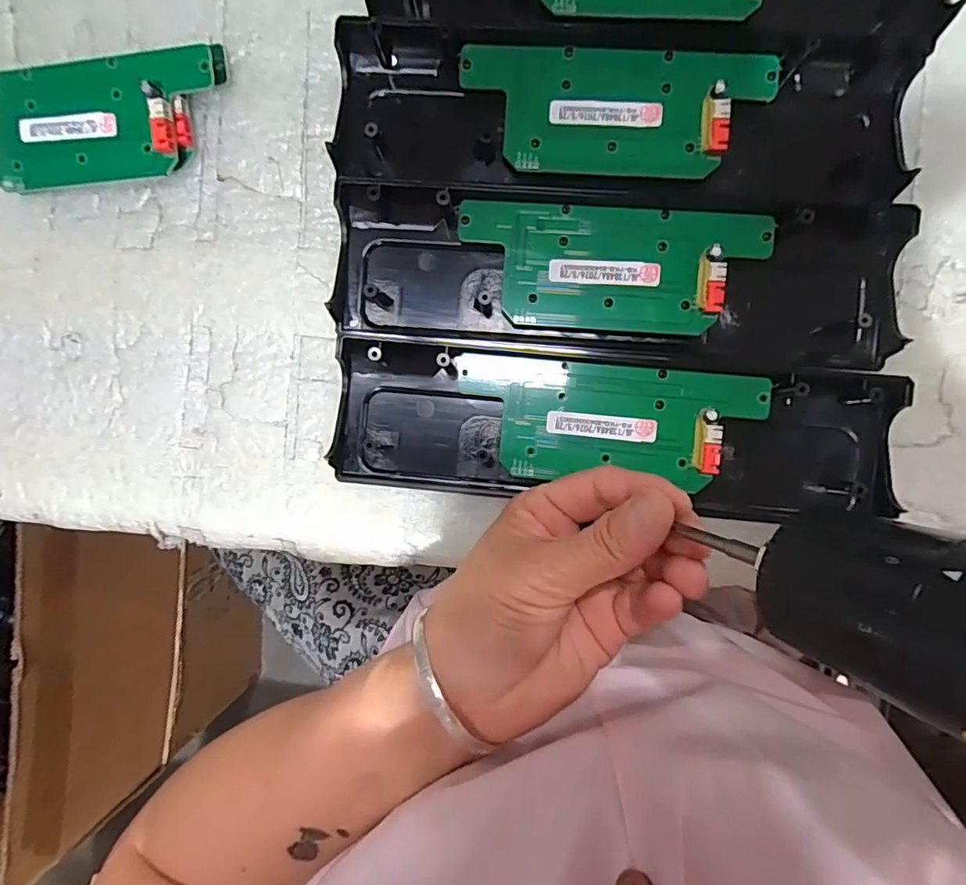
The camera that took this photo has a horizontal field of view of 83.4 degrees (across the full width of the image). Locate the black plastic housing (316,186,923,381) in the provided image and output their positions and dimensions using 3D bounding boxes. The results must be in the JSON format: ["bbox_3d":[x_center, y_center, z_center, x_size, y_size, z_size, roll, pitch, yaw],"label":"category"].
[{"bbox_3d":[0.059,-0.077,0.249,0.246,0.028,0.070,5,92,3],"label":"black plastic housing"}]

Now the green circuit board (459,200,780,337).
[{"bbox_3d":[0.058,-0.078,0.240,0.133,0.009,0.053,4,92,3],"label":"green circuit board"}]

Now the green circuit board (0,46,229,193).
[{"bbox_3d":[-0.191,-0.153,0.254,0.137,0.018,0.054,-2,92,3],"label":"green circuit board"}]

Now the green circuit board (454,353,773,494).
[{"bbox_3d":[0.056,-0.009,0.245,0.135,0.006,0.052,5,92,3],"label":"green circuit board"}]

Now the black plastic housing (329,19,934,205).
[{"bbox_3d":[0.059,-0.146,0.247,0.245,0.027,0.068,3,92,3],"label":"black plastic housing"}]

